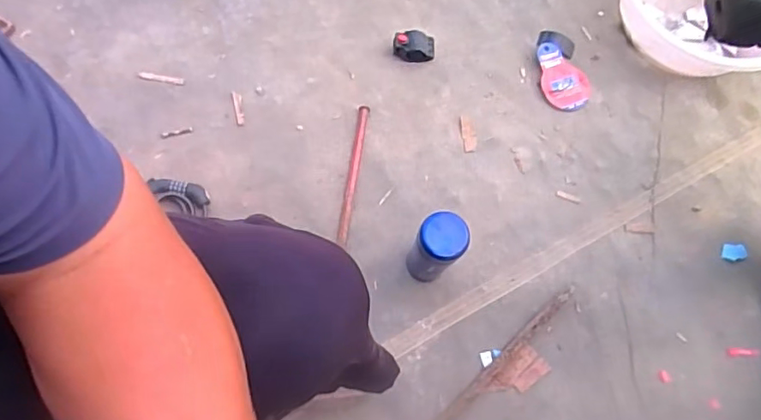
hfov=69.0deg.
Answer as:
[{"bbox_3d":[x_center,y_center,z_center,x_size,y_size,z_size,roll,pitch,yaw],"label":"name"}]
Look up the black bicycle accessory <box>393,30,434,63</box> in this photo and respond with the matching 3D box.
[{"bbox_3d":[0.059,-0.283,0.958,0.069,0.030,0.047,14,63,5],"label":"black bicycle accessory"}]

